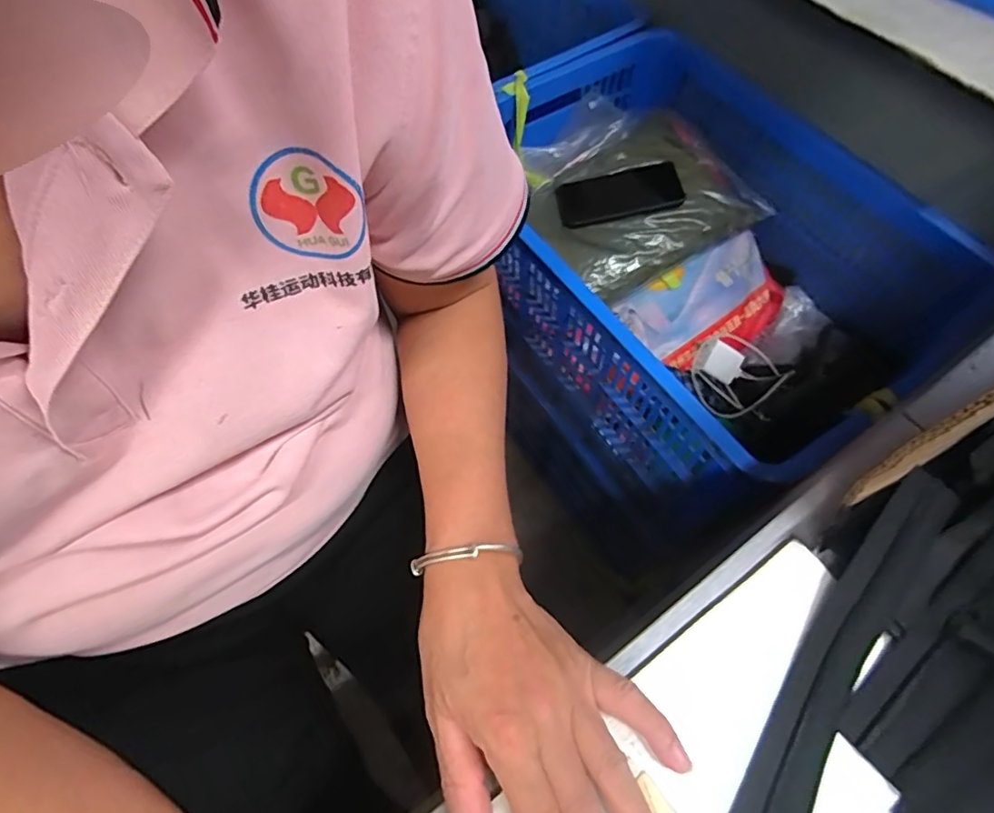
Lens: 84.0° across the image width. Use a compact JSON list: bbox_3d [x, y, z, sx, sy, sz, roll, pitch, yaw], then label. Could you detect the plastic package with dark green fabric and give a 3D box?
[{"bbox_3d":[0.197,-0.291,0.803,0.283,0.063,0.252,-35,77,-3],"label":"plastic package with dark green fabric"}]

